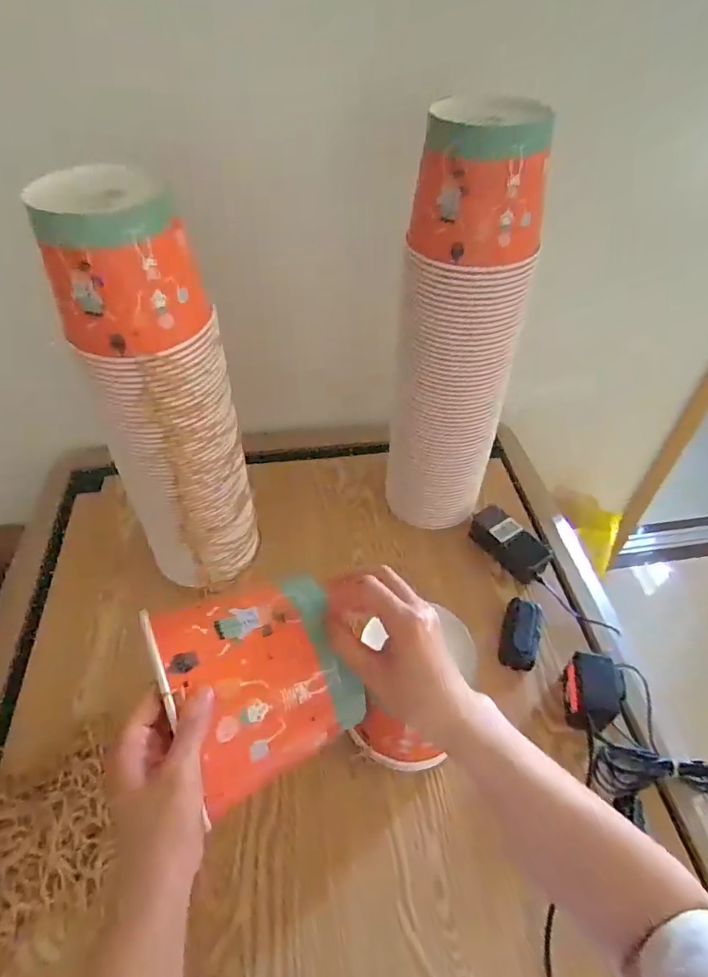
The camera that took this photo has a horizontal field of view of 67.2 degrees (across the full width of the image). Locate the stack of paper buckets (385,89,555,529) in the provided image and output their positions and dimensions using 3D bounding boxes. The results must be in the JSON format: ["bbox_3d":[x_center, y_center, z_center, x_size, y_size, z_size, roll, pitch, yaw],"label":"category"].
[{"bbox_3d":[0.135,-0.191,0.727,0.157,0.534,0.173,5,47,3],"label":"stack of paper buckets"}]

